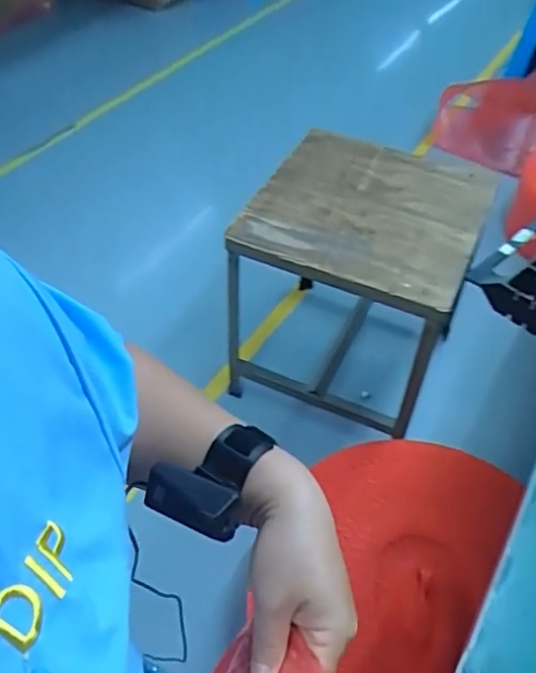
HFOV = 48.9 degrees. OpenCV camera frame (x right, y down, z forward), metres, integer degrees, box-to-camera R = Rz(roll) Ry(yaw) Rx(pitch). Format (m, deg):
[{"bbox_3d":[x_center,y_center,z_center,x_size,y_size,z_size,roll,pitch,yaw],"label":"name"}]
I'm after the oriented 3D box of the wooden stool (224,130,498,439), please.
[{"bbox_3d":[0.179,-0.102,1.230,0.423,0.423,0.391,22,52,18],"label":"wooden stool"}]

